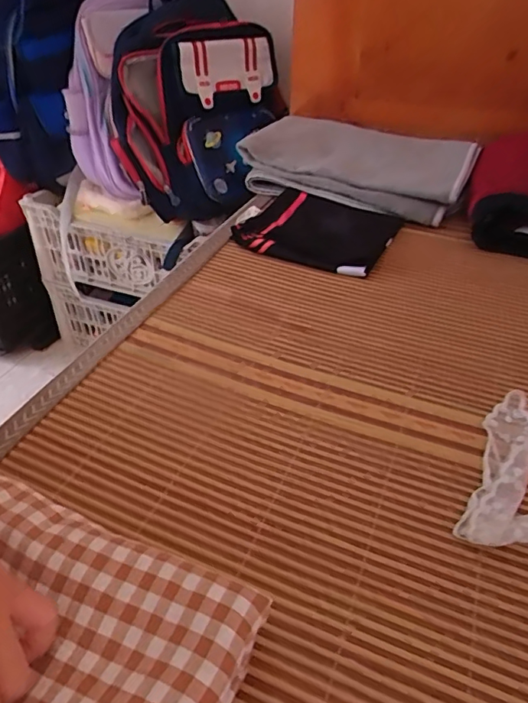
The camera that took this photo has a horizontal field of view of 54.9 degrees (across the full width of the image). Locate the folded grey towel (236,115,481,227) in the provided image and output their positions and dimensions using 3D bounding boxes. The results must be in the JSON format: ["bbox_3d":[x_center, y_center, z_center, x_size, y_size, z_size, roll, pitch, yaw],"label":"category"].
[{"bbox_3d":[0.135,-0.299,0.811,0.346,0.084,0.188,18,42,20],"label":"folded grey towel"}]

